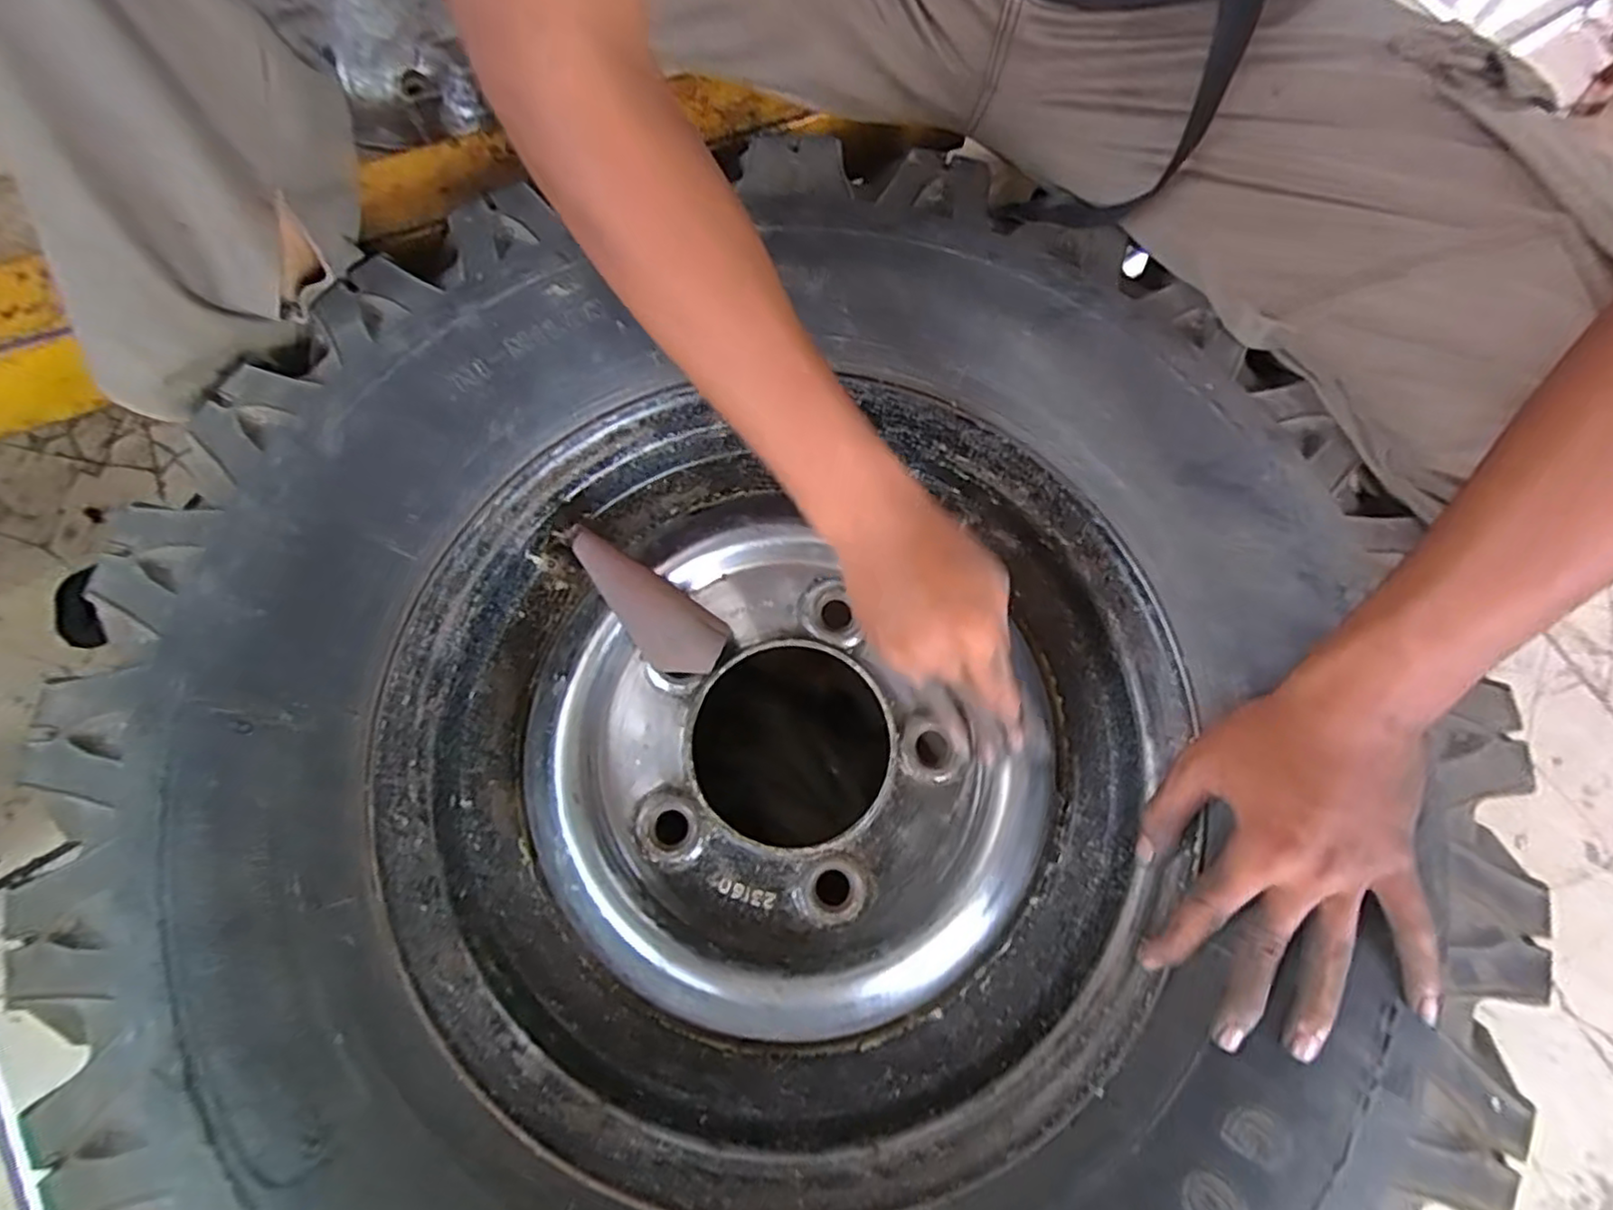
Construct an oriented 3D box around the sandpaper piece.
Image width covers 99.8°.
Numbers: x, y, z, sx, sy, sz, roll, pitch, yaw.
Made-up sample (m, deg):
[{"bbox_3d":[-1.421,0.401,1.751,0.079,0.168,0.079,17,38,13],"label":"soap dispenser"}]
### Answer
[{"bbox_3d":[-0.096,-0.001,0.400,0.104,0.022,0.043,44,79,-12],"label":"sandpaper piece"}]

